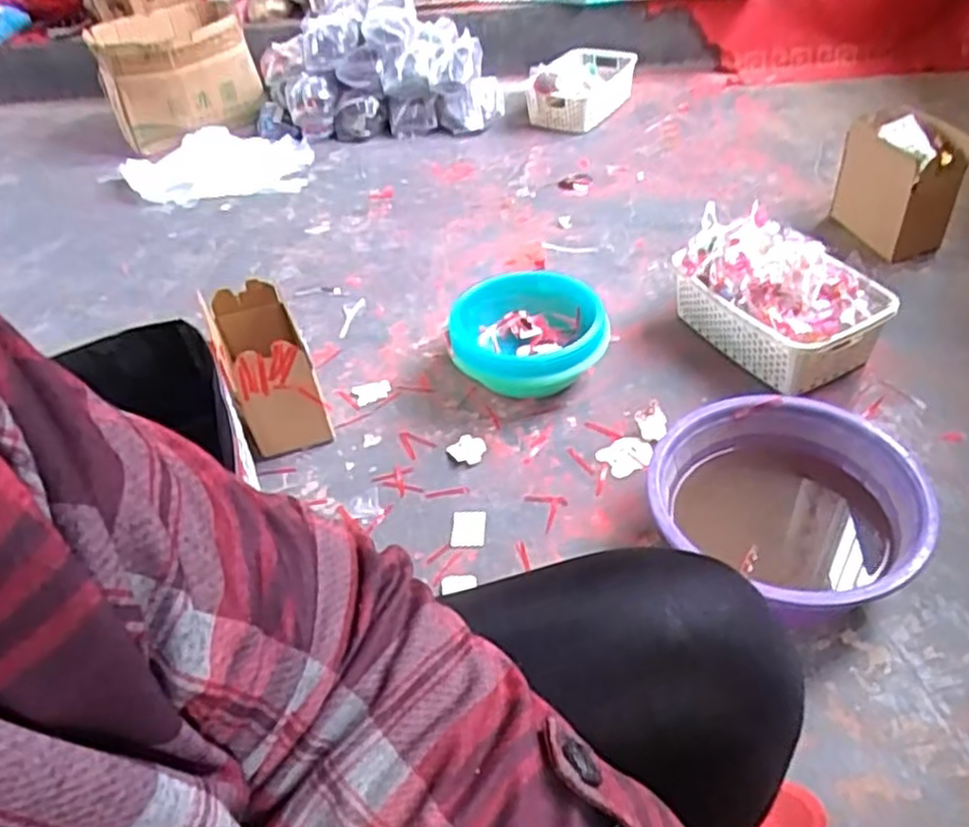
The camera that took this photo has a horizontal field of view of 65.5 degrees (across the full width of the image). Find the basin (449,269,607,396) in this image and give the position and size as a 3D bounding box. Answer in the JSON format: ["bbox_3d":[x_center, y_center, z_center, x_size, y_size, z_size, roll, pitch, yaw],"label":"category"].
[{"bbox_3d":[0.064,-0.108,1.124,0.200,0.106,0.215,-4,43,4],"label":"basin"}]

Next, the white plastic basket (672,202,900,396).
[{"bbox_3d":[0.420,-0.166,1.104,0.179,0.154,0.286,-25,45,-18],"label":"white plastic basket"}]

